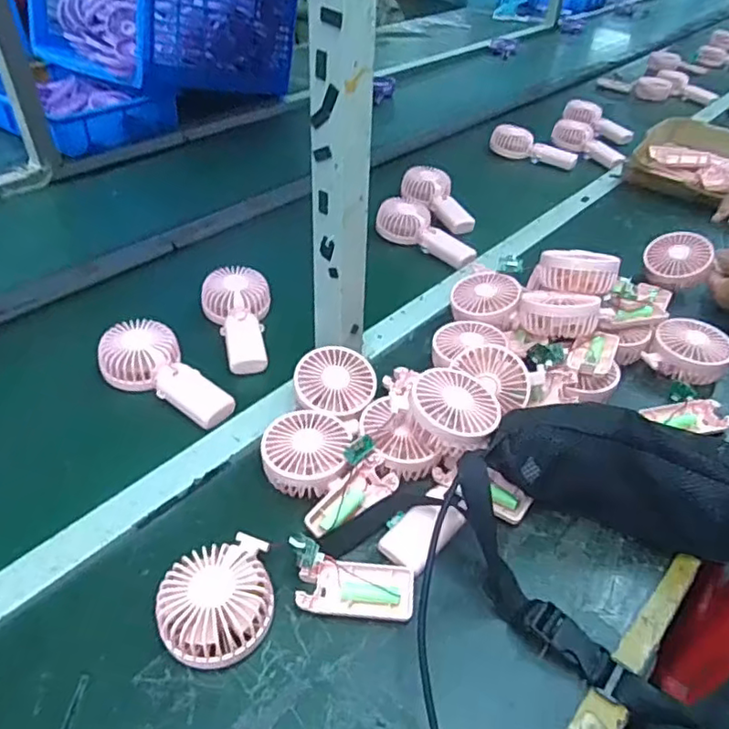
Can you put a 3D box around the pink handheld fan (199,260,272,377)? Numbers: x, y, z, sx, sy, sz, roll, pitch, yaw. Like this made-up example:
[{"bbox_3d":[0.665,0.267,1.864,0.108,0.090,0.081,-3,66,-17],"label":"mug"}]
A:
[{"bbox_3d":[-0.157,-0.061,0.752,0.085,0.046,0.172,-8,40,-12],"label":"pink handheld fan"}]

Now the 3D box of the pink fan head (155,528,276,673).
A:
[{"bbox_3d":[-0.116,0.182,0.469,0.087,0.047,0.096,-7,40,-11],"label":"pink fan head"}]

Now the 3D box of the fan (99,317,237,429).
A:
[{"bbox_3d":[-0.226,0.010,0.664,0.084,0.043,0.173,-30,49,-33],"label":"fan"}]

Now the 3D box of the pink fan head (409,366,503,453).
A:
[{"bbox_3d":[0.083,0.045,0.576,0.084,0.038,0.085,23,47,5],"label":"pink fan head"}]

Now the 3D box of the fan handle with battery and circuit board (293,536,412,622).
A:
[{"bbox_3d":[-0.010,0.174,0.486,0.099,0.037,0.044,6,39,4],"label":"fan handle with battery and circuit board"}]

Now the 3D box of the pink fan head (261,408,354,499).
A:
[{"bbox_3d":[-0.055,0.086,0.588,0.081,0.034,0.084,5,39,3],"label":"pink fan head"}]

